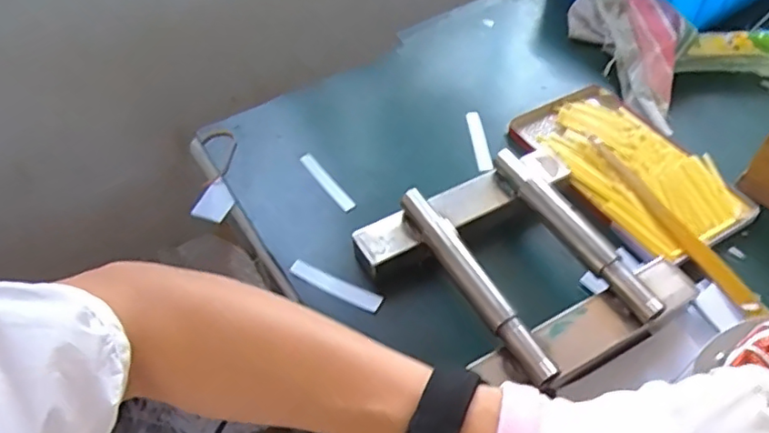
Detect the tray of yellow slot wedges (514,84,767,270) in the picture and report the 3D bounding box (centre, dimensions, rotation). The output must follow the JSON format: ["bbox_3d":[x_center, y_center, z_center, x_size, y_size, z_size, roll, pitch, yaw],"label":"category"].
[{"bbox_3d":[0.219,-0.048,0.529,0.124,0.021,0.202,-25,54,-18],"label":"tray of yellow slot wedges"}]

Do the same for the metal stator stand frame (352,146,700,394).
[{"bbox_3d":[0.105,0.037,0.446,0.188,0.047,0.182,-27,54,-19],"label":"metal stator stand frame"}]

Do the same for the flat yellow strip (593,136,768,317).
[{"bbox_3d":[0.239,0.004,0.487,0.019,0.004,0.194,-22,58,-15],"label":"flat yellow strip"}]

